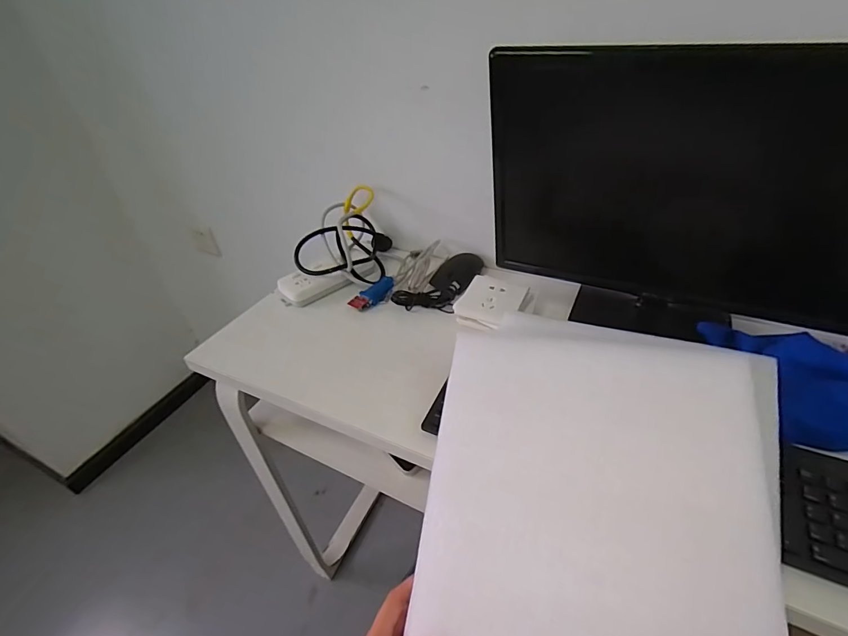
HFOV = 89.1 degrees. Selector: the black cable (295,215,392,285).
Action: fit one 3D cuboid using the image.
[{"bbox_3d":[-0.140,-0.131,0.759,0.137,0.098,0.157,2,40,9],"label":"black cable"}]

